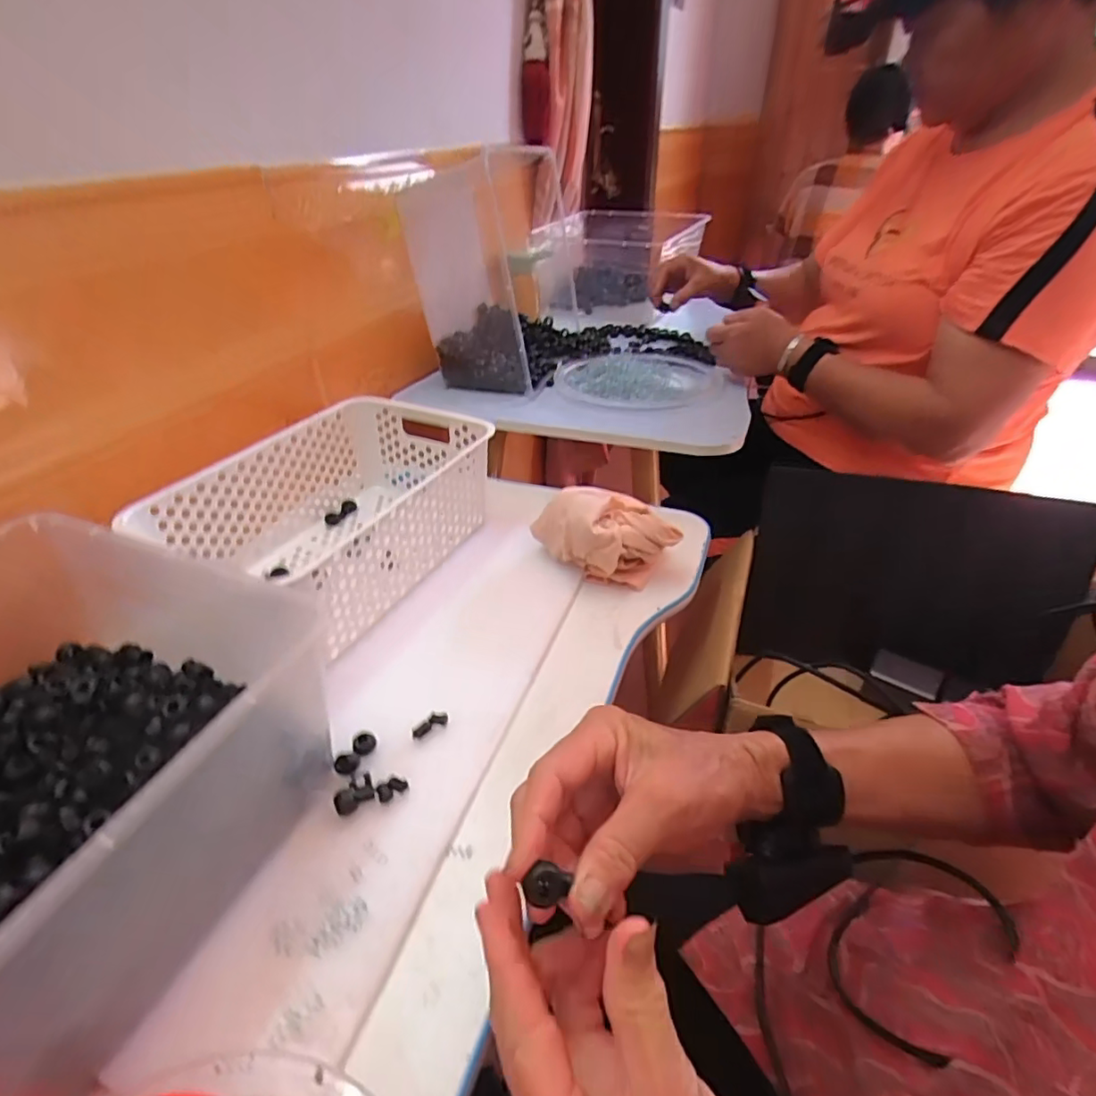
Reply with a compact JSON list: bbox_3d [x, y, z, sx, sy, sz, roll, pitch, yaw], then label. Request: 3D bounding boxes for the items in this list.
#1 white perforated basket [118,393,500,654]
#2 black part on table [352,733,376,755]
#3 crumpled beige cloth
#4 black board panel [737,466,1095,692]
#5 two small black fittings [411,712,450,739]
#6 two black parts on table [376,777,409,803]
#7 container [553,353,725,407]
[{"bbox_3d":[-0.204,-0.036,0.583,0.205,0.111,0.287,17,41,23],"label":"white perforated basket"},{"bbox_3d":[-0.133,0.142,0.417,0.016,0.006,0.014,-30,45,-32],"label":"black part on table"},{"bbox_3d":[0.057,-0.012,0.576,0.134,0.076,0.068,-3,37,-1],"label":"crumpled beige cloth"},{"bbox_3d":[0.412,0.042,0.675,0.322,0.241,0.020,9,23,17],"label":"black board panel"},{"bbox_3d":[-0.090,0.133,0.436,0.030,0.004,0.014,-20,40,-22],"label":"two small black fittings"},{"bbox_3d":[-0.107,0.164,0.393,0.020,0.004,0.012,-23,42,-25],"label":"two black parts on table"},{"bbox_3d":[0.131,-0.262,0.842,0.237,0.022,0.235,-1,37,1],"label":"container"}]

